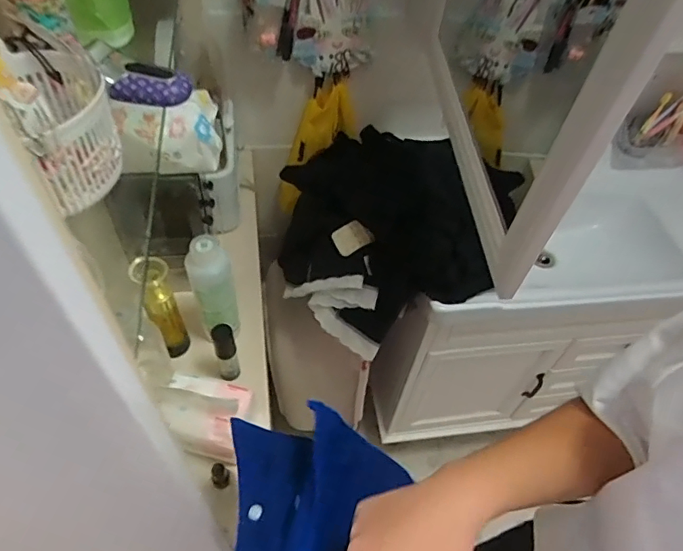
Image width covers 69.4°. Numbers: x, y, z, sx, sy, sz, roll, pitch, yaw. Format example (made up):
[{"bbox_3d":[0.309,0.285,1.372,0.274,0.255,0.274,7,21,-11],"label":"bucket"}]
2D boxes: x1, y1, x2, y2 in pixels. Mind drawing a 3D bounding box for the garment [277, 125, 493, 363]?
[{"bbox_3d":[0.055,-0.080,0.994,0.337,0.233,0.393,-5,53,-9],"label":"garment"}]

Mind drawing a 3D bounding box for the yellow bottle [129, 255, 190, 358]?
[{"bbox_3d":[-0.263,0.051,0.731,0.047,0.197,0.050,-22,57,-20],"label":"yellow bottle"}]

